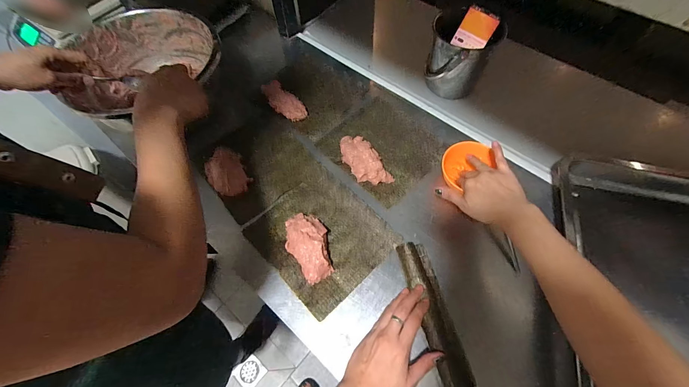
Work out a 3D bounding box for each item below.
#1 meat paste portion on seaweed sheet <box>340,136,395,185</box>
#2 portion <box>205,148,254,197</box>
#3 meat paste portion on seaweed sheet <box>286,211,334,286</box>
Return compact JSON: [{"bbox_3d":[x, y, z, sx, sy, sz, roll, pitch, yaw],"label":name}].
[{"bbox_3d":[0.033,-0.066,0.550,0.055,0.035,0.126,-30,66,-16],"label":"meat paste portion on seaweed sheet"},{"bbox_3d":[-0.220,-0.041,0.549,0.064,0.018,0.105,-30,66,-15],"label":"portion"},{"bbox_3d":[-0.057,0.084,0.475,0.064,0.033,0.113,-20,64,-11],"label":"meat paste portion on seaweed sheet"}]

